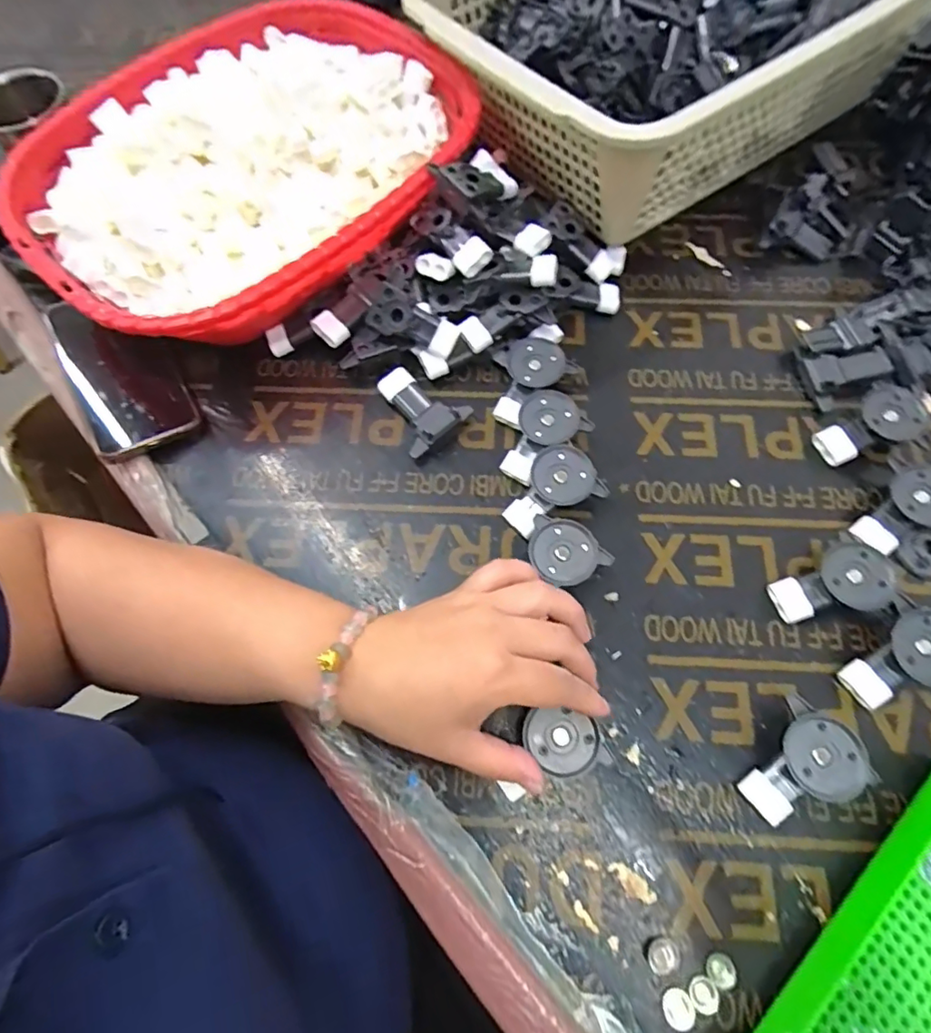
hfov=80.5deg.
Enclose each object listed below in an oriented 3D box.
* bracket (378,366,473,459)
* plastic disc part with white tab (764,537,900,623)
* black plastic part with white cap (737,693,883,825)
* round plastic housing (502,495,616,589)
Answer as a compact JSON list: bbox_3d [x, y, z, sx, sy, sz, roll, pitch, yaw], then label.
[{"bbox_3d":[-0.036,-0.083,0.421,0.055,0.022,0.064,-41,73,-12],"label":"bracket"},{"bbox_3d":[0.237,0.044,0.360,0.067,0.027,0.044,-12,69,-2],"label":"plastic disc part with white tab"},{"bbox_3d":[0.190,0.140,0.319,0.065,0.027,0.051,-24,70,-7],"label":"black plastic part with white cap"},{"bbox_3d":[0.056,0.017,0.373,0.041,0.025,0.073,-41,73,-12],"label":"round plastic housing"}]

